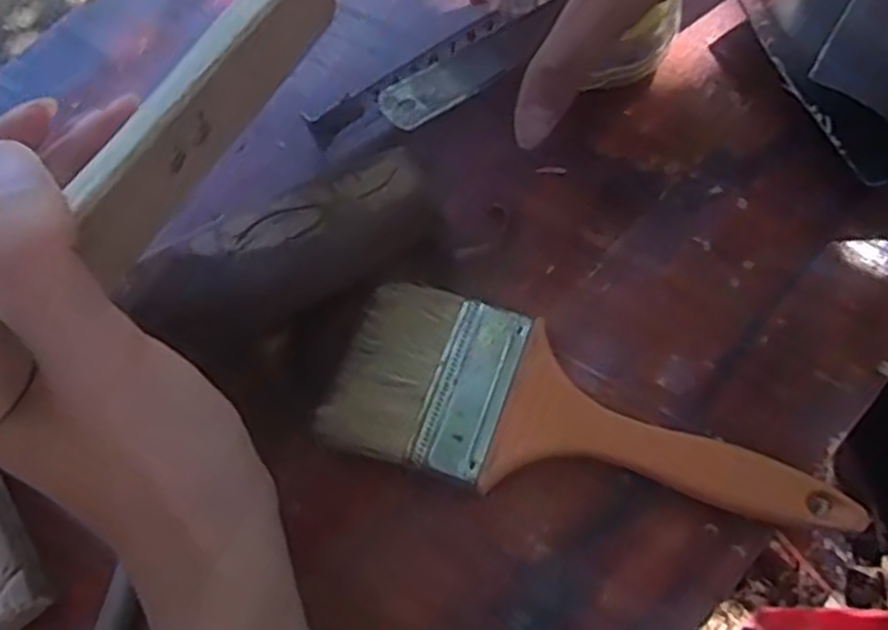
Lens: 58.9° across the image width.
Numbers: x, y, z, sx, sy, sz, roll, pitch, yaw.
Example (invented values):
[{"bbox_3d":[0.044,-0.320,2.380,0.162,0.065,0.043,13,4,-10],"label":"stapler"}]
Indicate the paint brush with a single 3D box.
[{"bbox_3d":[0.049,0.041,0.285,0.183,0.021,0.067,18,74,10],"label":"paint brush"}]

